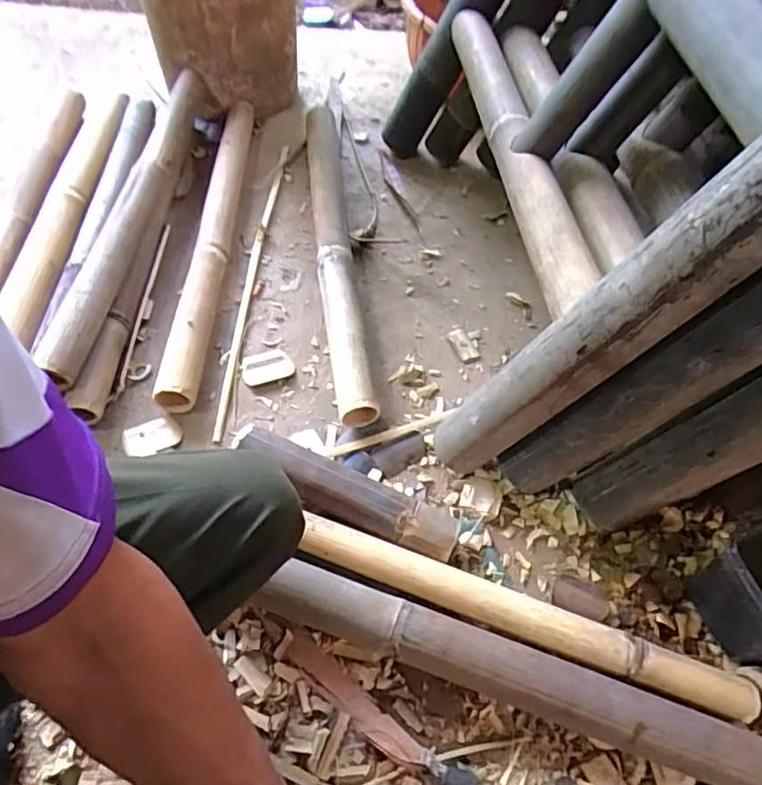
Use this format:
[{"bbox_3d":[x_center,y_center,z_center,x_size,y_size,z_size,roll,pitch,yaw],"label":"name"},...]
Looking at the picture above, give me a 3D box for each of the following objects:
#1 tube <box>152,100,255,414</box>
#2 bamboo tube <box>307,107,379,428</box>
[{"bbox_3d":[-0.254,-0.252,0.875,0.056,0.061,0.627,3,56,-1],"label":"tube"},{"bbox_3d":[-0.072,-0.230,0.868,0.061,0.065,0.631,-6,57,-7],"label":"bamboo tube"}]

